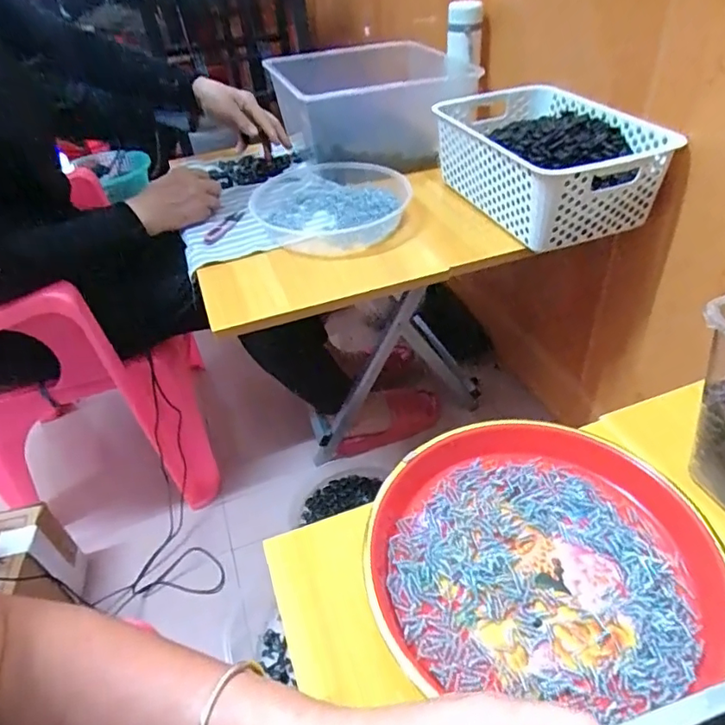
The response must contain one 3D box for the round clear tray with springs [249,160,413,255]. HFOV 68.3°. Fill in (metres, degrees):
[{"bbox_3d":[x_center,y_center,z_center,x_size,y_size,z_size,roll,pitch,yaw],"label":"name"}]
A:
[{"bbox_3d":[-0.052,-0.252,0.839,0.232,0.044,0.250,-5,40,4],"label":"round clear tray with springs"}]

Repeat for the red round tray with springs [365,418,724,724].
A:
[{"bbox_3d":[0.122,0.122,0.366,0.222,0.032,0.193,3,41,12],"label":"red round tray with springs"}]

